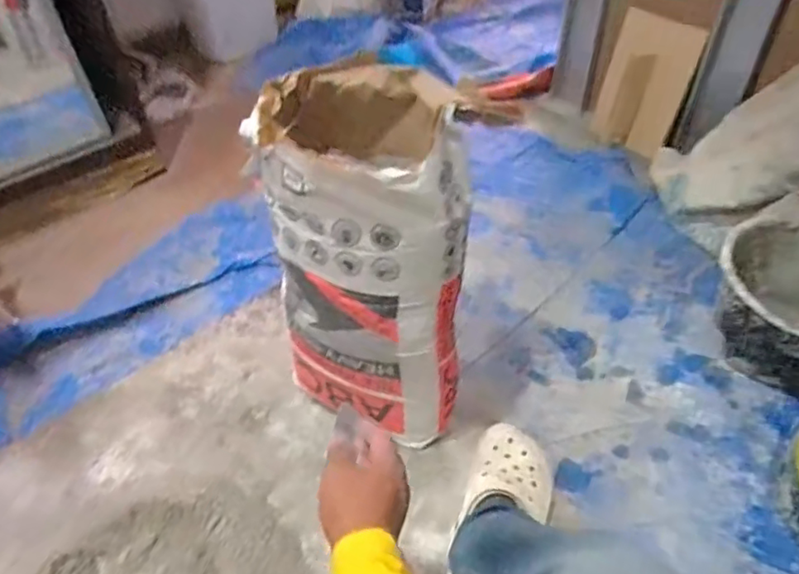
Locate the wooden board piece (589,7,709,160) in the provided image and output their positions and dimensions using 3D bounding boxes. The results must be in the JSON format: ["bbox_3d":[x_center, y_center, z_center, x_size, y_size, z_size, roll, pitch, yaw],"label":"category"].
[{"bbox_3d":[0.546,-0.452,1.344,0.179,0.277,0.015,32,39,28],"label":"wooden board piece"}]

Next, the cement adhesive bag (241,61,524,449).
[{"bbox_3d":[-0.035,-0.031,0.809,0.261,0.443,0.230,14,50,15],"label":"cement adhesive bag"}]

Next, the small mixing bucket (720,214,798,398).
[{"bbox_3d":[0.621,0.031,0.958,0.228,0.169,0.241,-2,47,2],"label":"small mixing bucket"}]

